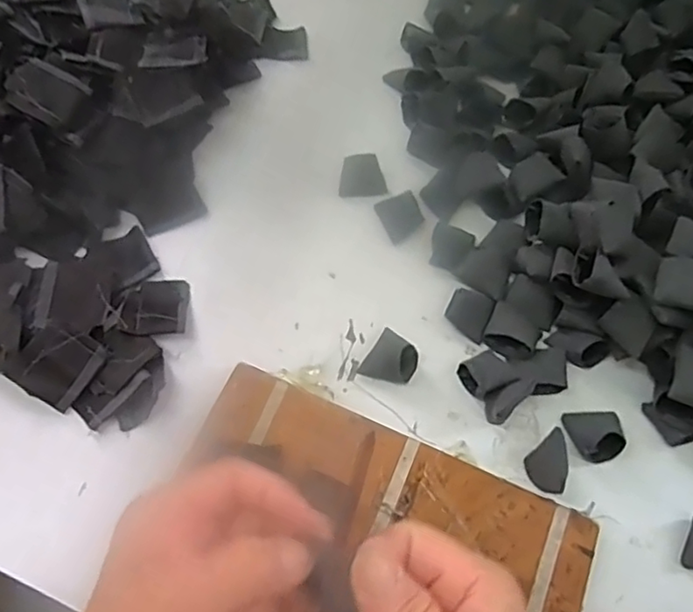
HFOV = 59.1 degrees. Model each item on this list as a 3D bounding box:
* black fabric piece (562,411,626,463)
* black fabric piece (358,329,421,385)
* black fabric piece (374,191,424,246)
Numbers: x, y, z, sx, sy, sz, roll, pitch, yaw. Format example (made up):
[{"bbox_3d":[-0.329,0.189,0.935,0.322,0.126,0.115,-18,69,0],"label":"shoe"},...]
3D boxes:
[{"bbox_3d":[0.182,0.091,0.439,0.041,0.028,0.036,-6,62,-8],"label":"black fabric piece"},{"bbox_3d":[0.035,0.038,0.456,0.036,0.031,0.039,30,63,12],"label":"black fabric piece"},{"bbox_3d":[0.048,-0.077,0.531,0.035,0.004,0.044,-22,69,-6],"label":"black fabric piece"}]

